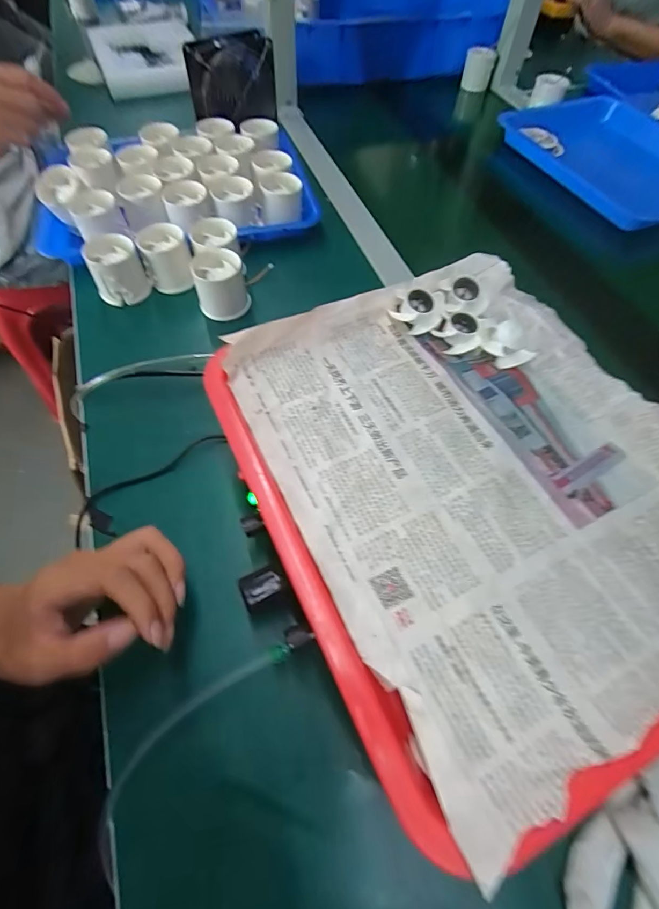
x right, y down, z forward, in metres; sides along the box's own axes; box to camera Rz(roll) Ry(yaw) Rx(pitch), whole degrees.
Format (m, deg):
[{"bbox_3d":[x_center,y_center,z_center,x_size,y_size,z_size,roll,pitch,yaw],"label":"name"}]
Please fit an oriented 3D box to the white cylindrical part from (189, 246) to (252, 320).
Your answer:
[{"bbox_3d":[-0.118,-0.183,0.452,0.053,0.058,0.052,0,60,-1],"label":"white cylindrical part"}]

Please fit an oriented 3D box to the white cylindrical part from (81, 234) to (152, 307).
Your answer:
[{"bbox_3d":[-0.239,-0.208,0.465,0.055,0.056,0.064,-22,63,-13],"label":"white cylindrical part"}]

